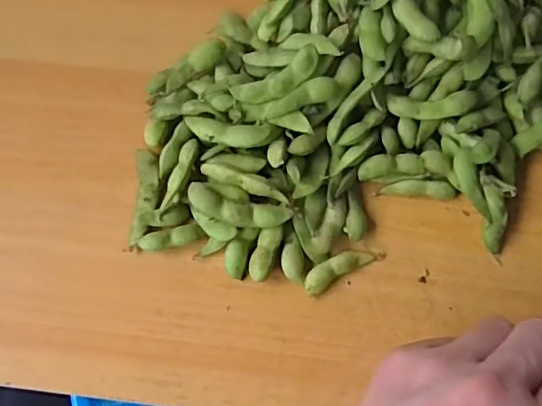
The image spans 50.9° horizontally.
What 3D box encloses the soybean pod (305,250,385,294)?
[{"bbox_3d":[0.035,0.032,0.284,0.042,0.008,0.012,-27,73,-9],"label":"soybean pod"}]

